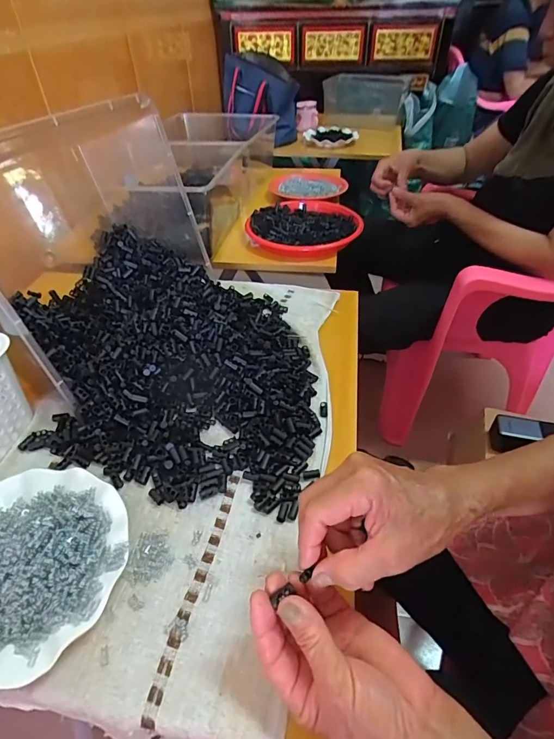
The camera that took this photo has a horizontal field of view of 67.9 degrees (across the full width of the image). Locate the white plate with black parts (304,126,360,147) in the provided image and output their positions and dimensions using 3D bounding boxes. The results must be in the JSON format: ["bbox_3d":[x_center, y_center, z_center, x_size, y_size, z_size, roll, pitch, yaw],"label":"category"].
[{"bbox_3d":[0.198,-0.852,1.501,0.196,0.027,0.248,2,43,3],"label":"white plate with black parts"}]

